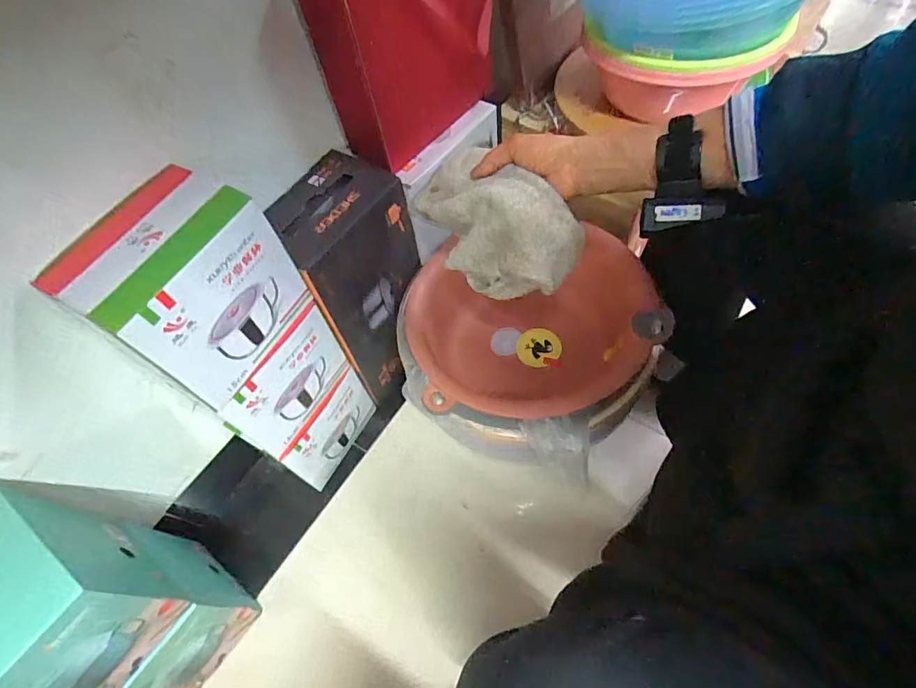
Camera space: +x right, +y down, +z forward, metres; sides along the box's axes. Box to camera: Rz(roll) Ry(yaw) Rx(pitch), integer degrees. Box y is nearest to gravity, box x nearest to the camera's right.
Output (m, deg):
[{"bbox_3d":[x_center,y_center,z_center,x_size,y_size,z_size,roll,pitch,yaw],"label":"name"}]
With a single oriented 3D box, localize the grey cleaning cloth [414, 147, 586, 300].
[{"bbox_3d":[0.034,-0.127,0.519,0.088,0.110,0.200,-39,64,-17],"label":"grey cleaning cloth"}]

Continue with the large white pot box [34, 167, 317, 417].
[{"bbox_3d":[-0.264,-0.054,0.478,0.112,0.161,0.166,22,64,17],"label":"large white pot box"}]

